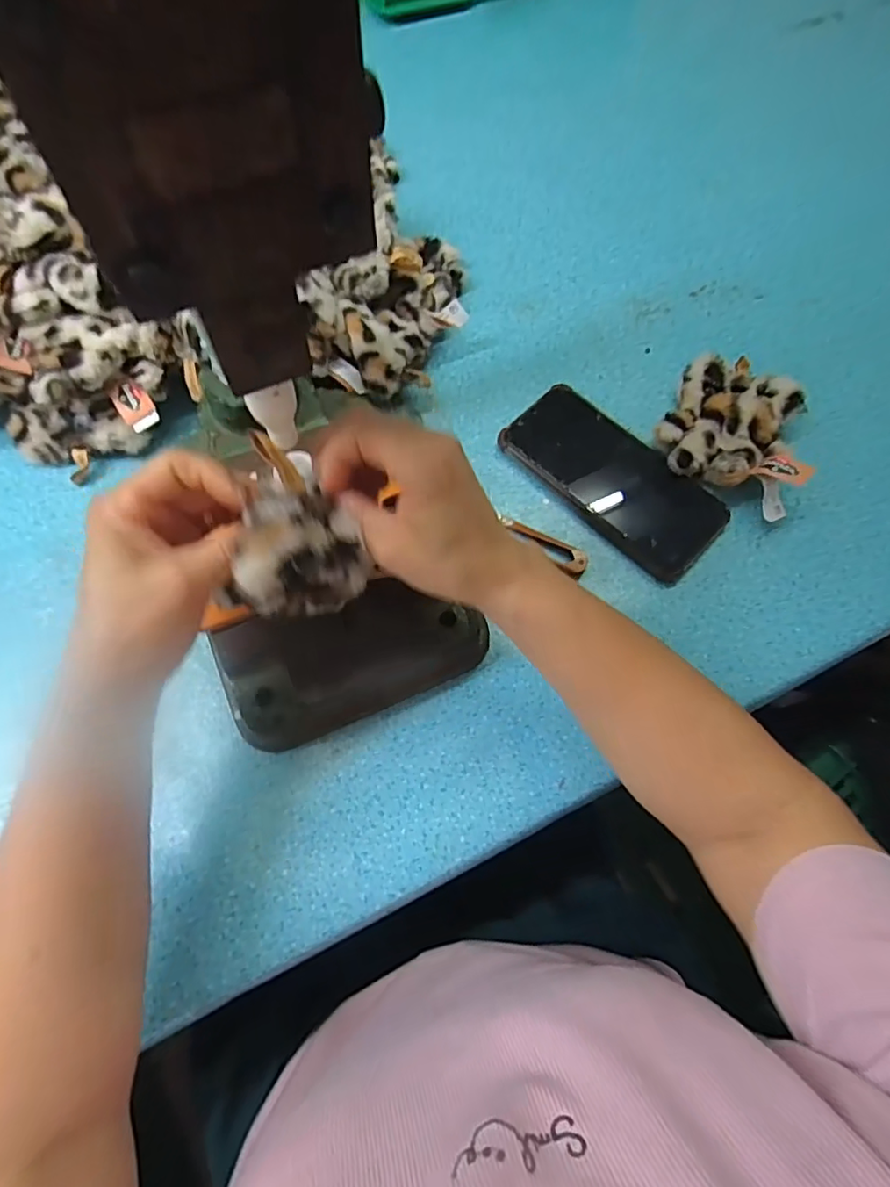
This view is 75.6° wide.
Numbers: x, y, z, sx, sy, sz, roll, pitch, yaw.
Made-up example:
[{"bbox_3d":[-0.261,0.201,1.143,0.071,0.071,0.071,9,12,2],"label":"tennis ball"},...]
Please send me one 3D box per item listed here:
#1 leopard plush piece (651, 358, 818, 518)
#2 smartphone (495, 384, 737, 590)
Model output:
[{"bbox_3d":[0.223,-0.134,0.437,0.104,0.040,0.131,23,69,7],"label":"leopard plush piece"},{"bbox_3d":[0.126,-0.088,0.429,0.166,0.016,0.086,42,73,14],"label":"smartphone"}]

